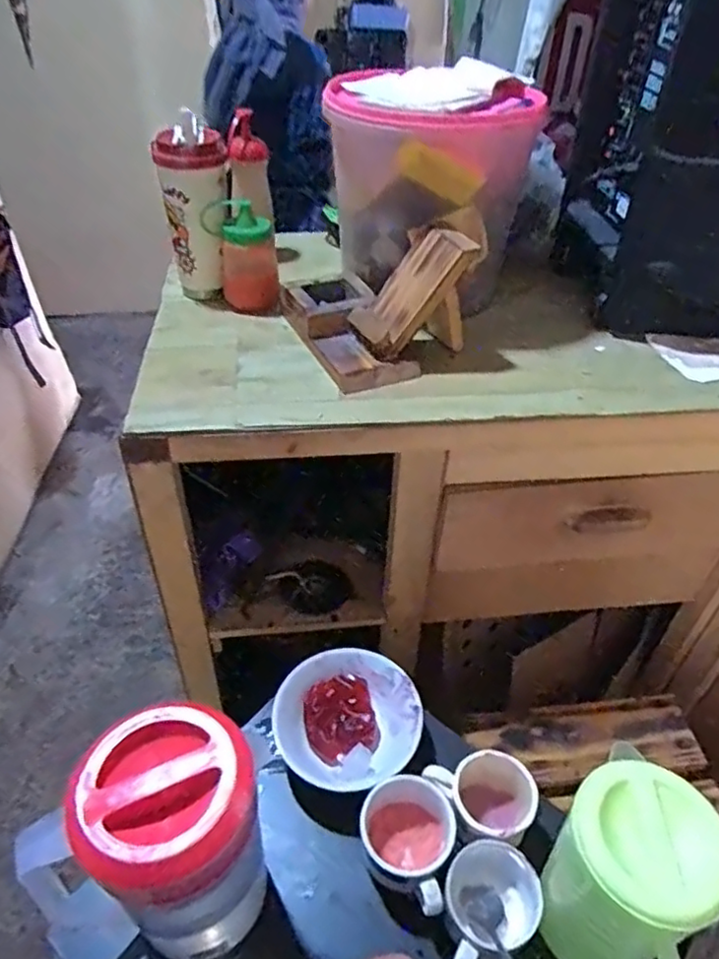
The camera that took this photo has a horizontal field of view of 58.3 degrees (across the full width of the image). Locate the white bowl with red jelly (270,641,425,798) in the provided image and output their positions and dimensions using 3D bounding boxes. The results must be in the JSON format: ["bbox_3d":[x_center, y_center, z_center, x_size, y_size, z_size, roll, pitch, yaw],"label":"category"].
[{"bbox_3d":[-0.012,0.259,0.699,0.149,0.046,0.143,0,42,0],"label":"white bowl with red jelly"}]

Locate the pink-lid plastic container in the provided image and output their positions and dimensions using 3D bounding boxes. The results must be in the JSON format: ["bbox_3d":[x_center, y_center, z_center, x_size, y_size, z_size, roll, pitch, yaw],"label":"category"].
[{"bbox_3d":[0.093,-0.371,0.819,0.235,0.216,0.268,21,46,22],"label":"pink-lid plastic container"}]

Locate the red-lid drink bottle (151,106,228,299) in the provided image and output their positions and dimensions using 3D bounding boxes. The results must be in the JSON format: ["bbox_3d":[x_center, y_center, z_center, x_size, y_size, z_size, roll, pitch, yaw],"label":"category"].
[{"bbox_3d":[-0.204,-0.340,0.821,0.081,0.195,0.078,-6,42,-6],"label":"red-lid drink bottle"}]

